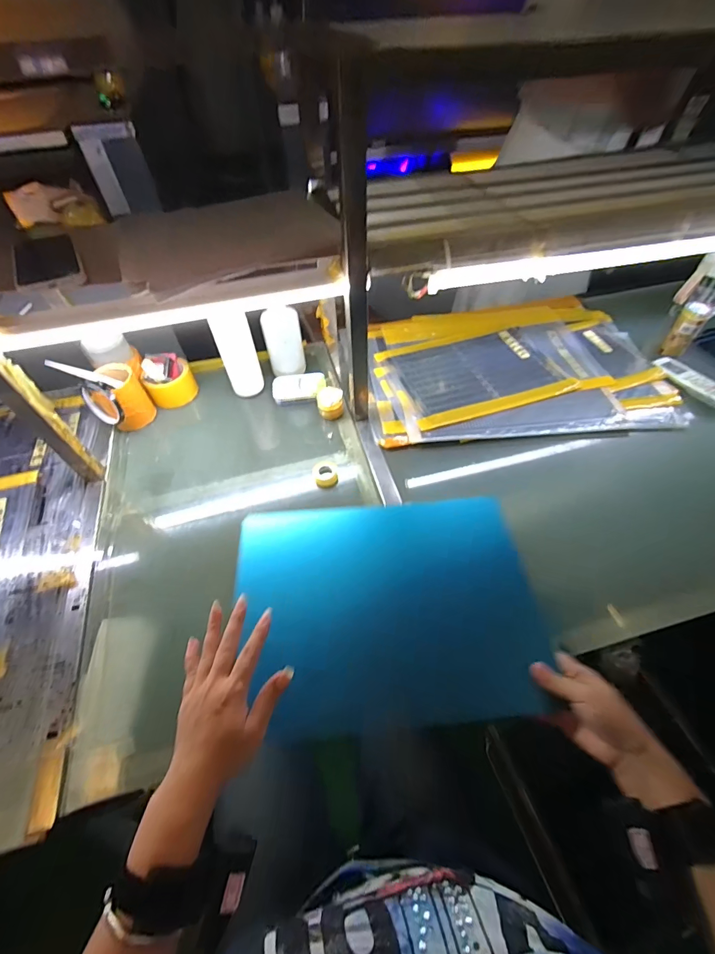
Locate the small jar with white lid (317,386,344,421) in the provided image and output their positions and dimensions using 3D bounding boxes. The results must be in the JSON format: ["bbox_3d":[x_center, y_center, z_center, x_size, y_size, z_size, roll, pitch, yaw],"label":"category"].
[{"bbox_3d":[-0.056,-0.153,0.794,0.053,0.050,0.053,-5,54,-1],"label":"small jar with white lid"}]

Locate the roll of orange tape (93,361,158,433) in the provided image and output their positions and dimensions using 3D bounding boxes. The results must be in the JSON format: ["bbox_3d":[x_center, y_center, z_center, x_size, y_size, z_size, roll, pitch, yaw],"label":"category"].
[{"bbox_3d":[-0.469,-0.154,0.770,0.072,0.120,0.079,15,56,10],"label":"roll of orange tape"}]

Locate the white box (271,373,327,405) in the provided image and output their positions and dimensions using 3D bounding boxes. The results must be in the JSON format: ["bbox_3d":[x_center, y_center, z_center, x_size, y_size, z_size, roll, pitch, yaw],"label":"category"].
[{"bbox_3d":[-0.126,-0.194,0.840,0.115,0.023,0.067,-11,54,-5],"label":"white box"}]

